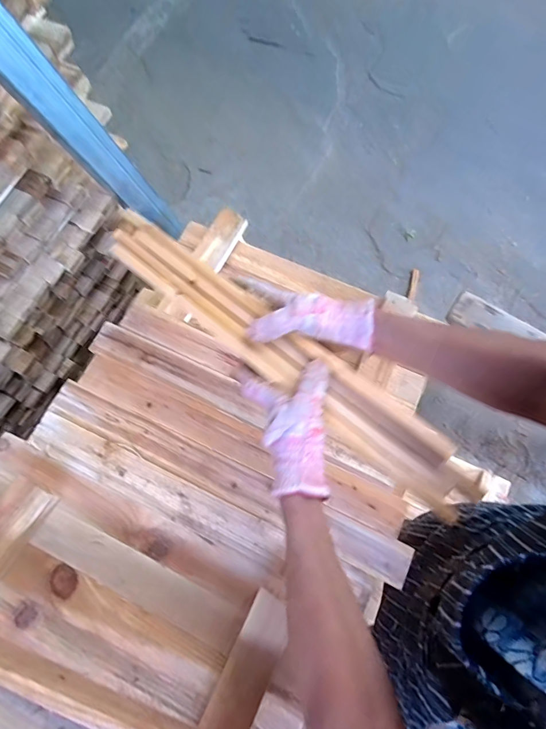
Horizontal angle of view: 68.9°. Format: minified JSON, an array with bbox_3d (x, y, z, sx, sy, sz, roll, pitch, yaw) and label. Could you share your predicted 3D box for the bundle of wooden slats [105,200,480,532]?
[{"bbox_3d":[-0.002,-0.024,0.455,0.508,0.022,0.064,38,73,14],"label":"bundle of wooden slats"}]

